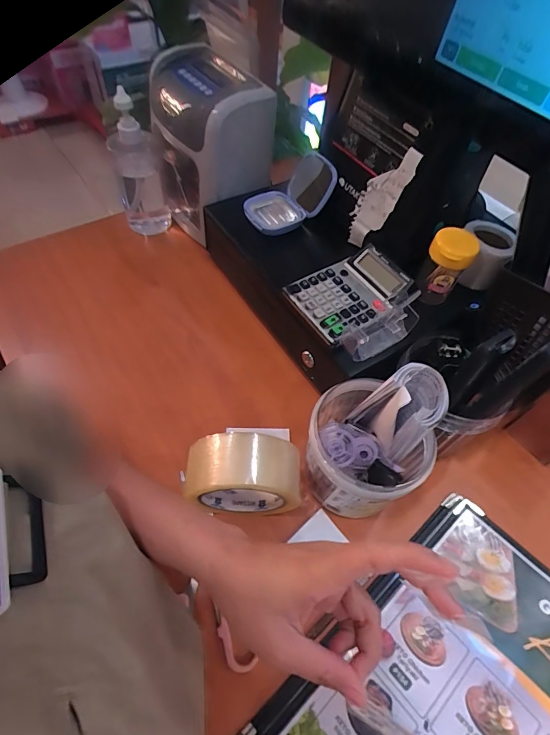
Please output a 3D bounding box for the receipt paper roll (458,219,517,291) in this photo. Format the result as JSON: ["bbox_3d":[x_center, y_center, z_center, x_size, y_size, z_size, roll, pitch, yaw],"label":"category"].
[{"bbox_3d":[0.252,-0.136,0.476,0.062,0.055,0.072,6,55,0],"label":"receipt paper roll"}]

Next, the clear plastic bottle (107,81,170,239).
[{"bbox_3d":[-0.206,-0.298,0.589,0.068,0.181,0.060,-11,57,-12],"label":"clear plastic bottle"}]

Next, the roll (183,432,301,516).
[{"bbox_3d":[-0.029,0.107,0.376,0.100,0.115,0.050,0,56,-5],"label":"roll"}]

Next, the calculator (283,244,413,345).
[{"bbox_3d":[0.085,-0.088,0.438,0.121,0.029,0.088,-28,62,-21],"label":"calculator"}]

